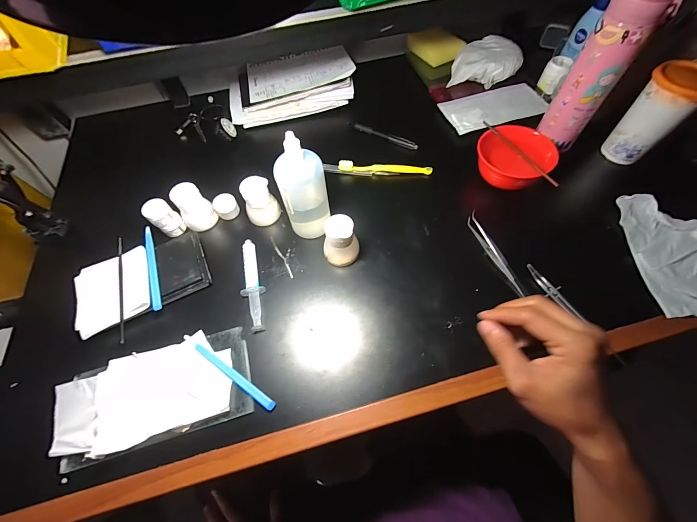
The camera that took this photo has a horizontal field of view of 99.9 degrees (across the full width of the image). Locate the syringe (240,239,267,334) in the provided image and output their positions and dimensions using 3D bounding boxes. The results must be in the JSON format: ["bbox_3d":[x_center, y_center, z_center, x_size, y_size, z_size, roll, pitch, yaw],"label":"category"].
[{"bbox_3d":[-0.130,0.029,0.399,0.025,0.015,0.135,-13,62,-4],"label":"syringe"}]

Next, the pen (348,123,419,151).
[{"bbox_3d":[0.060,-0.230,0.534,0.139,0.012,0.012,28,67,16],"label":"pen"}]

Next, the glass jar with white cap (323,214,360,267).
[{"bbox_3d":[-0.011,-0.026,0.395,0.048,0.068,0.039,-8,62,-2],"label":"glass jar with white cap"}]

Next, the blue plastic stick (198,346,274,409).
[{"bbox_3d":[-0.134,0.133,0.343,0.121,0.009,0.011,30,67,19],"label":"blue plastic stick"}]

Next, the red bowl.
[{"bbox_3d":[0.246,-0.151,0.445,0.105,0.051,0.090,38,70,20],"label":"red bowl"}]

